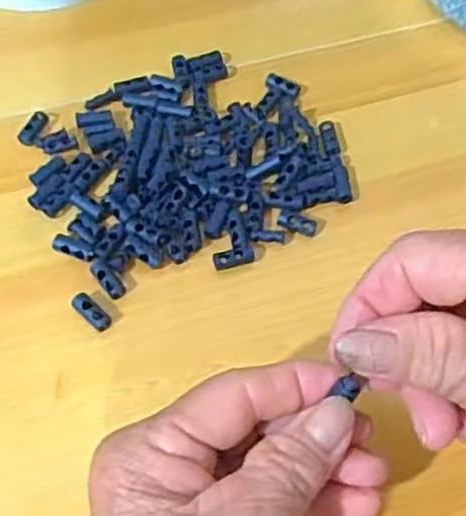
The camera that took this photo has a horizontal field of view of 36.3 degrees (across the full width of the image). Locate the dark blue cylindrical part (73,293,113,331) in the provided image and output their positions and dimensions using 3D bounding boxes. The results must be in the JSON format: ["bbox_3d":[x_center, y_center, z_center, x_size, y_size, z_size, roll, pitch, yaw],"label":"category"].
[{"bbox_3d":[-0.059,0.023,0.300,0.018,0.007,0.008,39,67,17],"label":"dark blue cylindrical part"}]

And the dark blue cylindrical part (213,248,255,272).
[{"bbox_3d":[0.001,0.000,0.316,0.018,0.004,0.007,-13,64,-9],"label":"dark blue cylindrical part"}]

